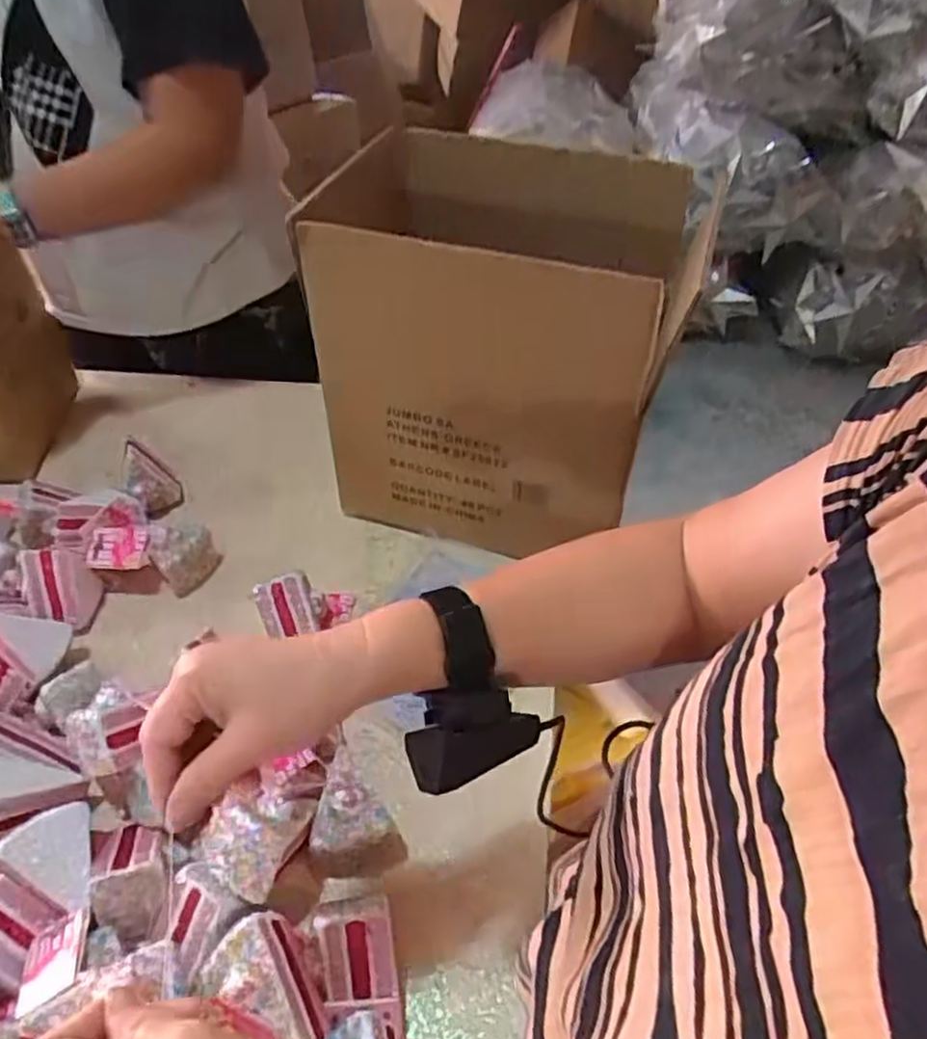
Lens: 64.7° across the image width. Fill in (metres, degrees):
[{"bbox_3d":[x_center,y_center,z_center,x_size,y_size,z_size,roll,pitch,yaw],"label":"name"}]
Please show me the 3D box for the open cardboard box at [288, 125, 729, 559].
[{"bbox_3d":[0.040,-0.177,0.810,0.363,0.374,0.322,12,46,12],"label":"open cardboard box"}]

